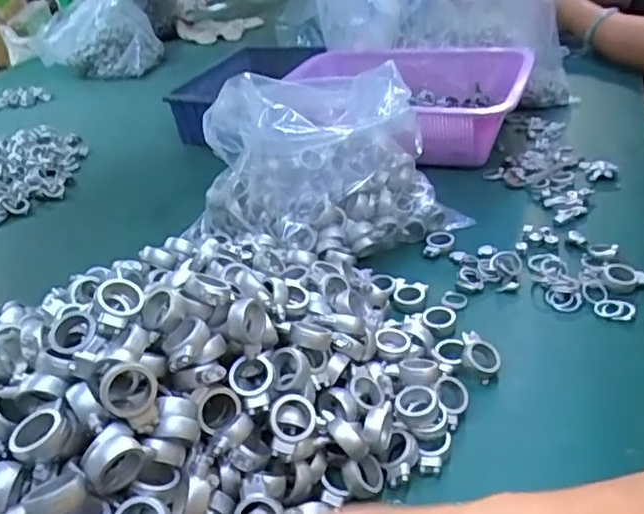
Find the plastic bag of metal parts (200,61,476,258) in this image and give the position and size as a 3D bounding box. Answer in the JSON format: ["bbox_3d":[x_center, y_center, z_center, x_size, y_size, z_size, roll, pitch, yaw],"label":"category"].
[{"bbox_3d":[0.002,-0.091,0.576,0.203,0.154,0.166,-27,38,-27],"label":"plastic bag of metal parts"}]

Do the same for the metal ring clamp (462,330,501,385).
[{"bbox_3d":[0.114,0.071,0.434,0.025,0.018,0.034,0,34,11],"label":"metal ring clamp"}]

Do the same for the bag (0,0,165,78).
[{"bbox_3d":[-0.461,-0.446,1.194,0.250,0.150,0.139,1,34,9],"label":"bag"}]

